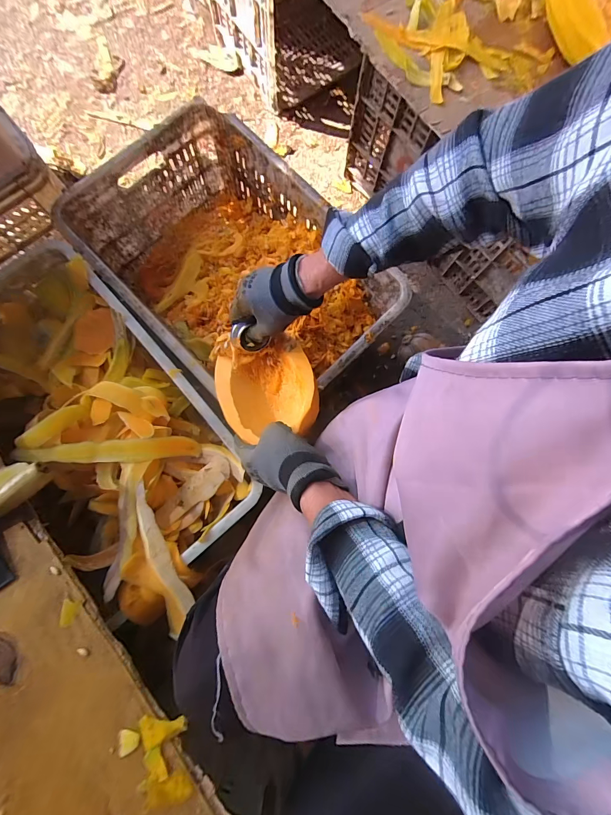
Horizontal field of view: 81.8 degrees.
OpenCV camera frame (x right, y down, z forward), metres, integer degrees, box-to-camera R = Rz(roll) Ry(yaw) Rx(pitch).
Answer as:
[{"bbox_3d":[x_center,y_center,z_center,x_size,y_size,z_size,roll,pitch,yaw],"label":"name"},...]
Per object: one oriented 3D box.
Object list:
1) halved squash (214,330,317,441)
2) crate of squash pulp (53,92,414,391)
[{"bbox_3d":[-0.055,-0.026,0.480,0.122,0.084,0.146,-13,75,-5],"label":"halved squash"},{"bbox_3d":[-0.122,-0.225,0.639,0.342,0.199,0.511,-44,86,-7],"label":"crate of squash pulp"}]

